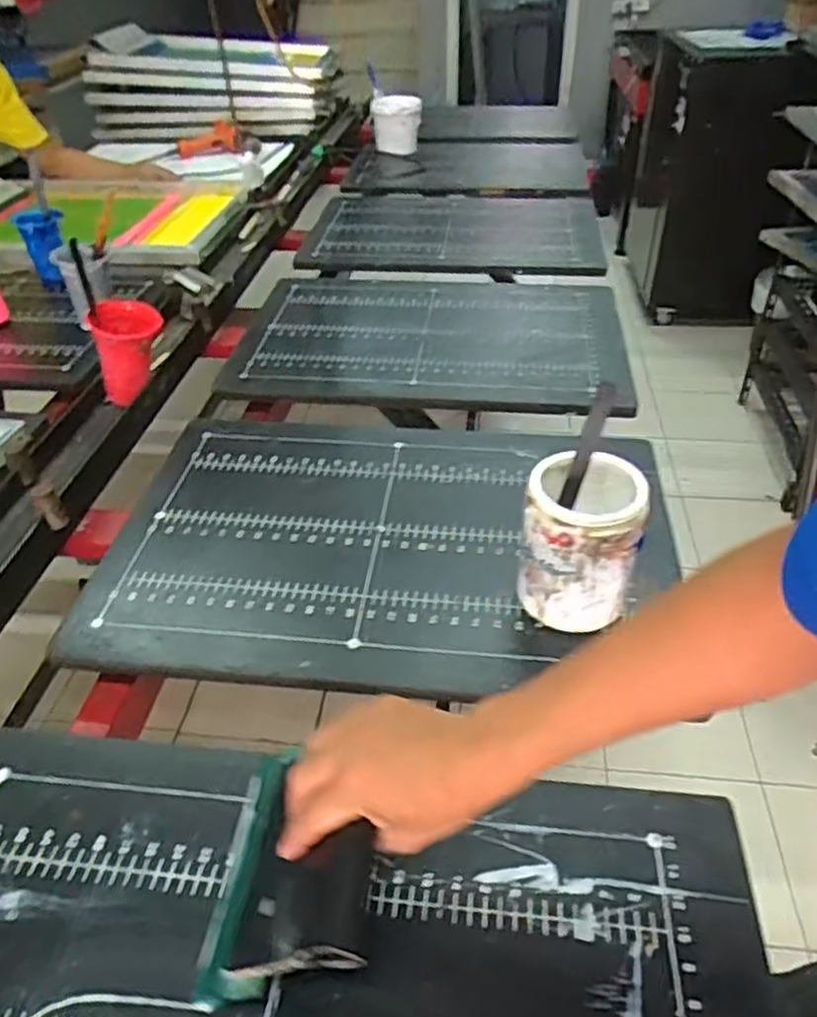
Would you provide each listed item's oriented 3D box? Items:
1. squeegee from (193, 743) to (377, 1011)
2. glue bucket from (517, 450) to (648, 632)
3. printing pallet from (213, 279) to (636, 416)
[{"bbox_3d":[-0.077,0.235,0.486,0.105,0.055,0.160,1,39,5],"label":"squeegee"},{"bbox_3d":[0.154,0.036,0.650,0.094,0.143,0.094,-2,39,1],"label":"glue bucket"},{"bbox_3d":[0.040,-0.283,1.142,0.567,0.023,0.412,3,39,7],"label":"printing pallet"}]

